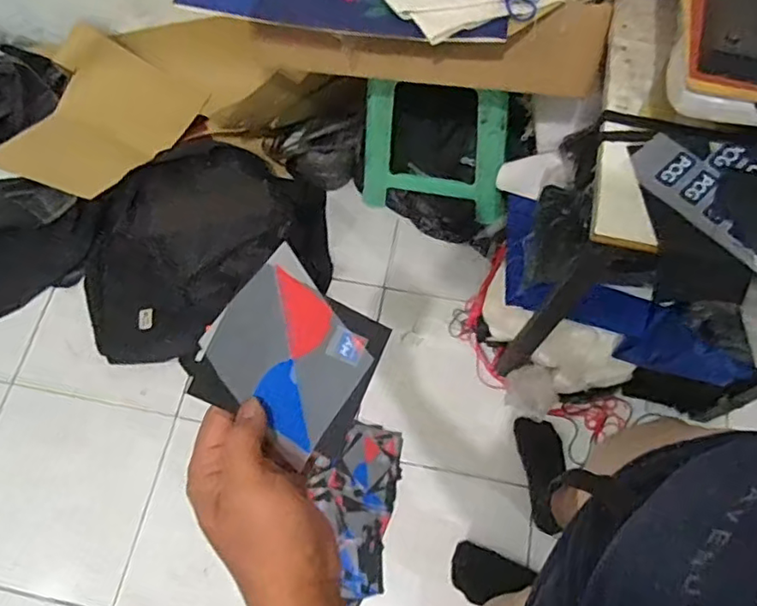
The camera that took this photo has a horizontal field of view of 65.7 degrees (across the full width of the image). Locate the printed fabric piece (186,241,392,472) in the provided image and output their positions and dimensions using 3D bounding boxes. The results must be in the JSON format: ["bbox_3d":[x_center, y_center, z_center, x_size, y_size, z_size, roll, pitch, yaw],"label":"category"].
[{"bbox_3d":[-0.051,0.035,0.360,0.103,0.004,0.099,38,73,-13],"label":"printed fabric piece"}]

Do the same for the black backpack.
[{"bbox_3d":[-0.414,-0.134,1.392,0.627,0.149,0.463,-33,71,-10],"label":"black backpack"}]

